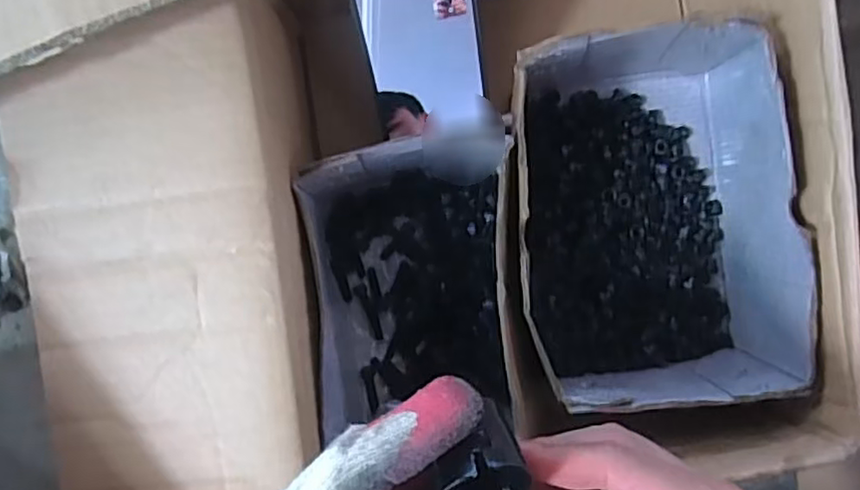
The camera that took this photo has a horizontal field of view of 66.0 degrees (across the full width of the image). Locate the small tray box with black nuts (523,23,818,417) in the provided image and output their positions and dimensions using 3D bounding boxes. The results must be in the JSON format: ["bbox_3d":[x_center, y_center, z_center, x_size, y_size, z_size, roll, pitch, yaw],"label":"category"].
[{"bbox_3d":[0.129,-0.021,0.408,0.155,0.100,0.215,-5,92,0],"label":"small tray box with black nuts"}]

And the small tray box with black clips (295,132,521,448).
[{"bbox_3d":[-0.009,0.029,0.423,0.119,0.085,0.186,-7,92,0],"label":"small tray box with black clips"}]

